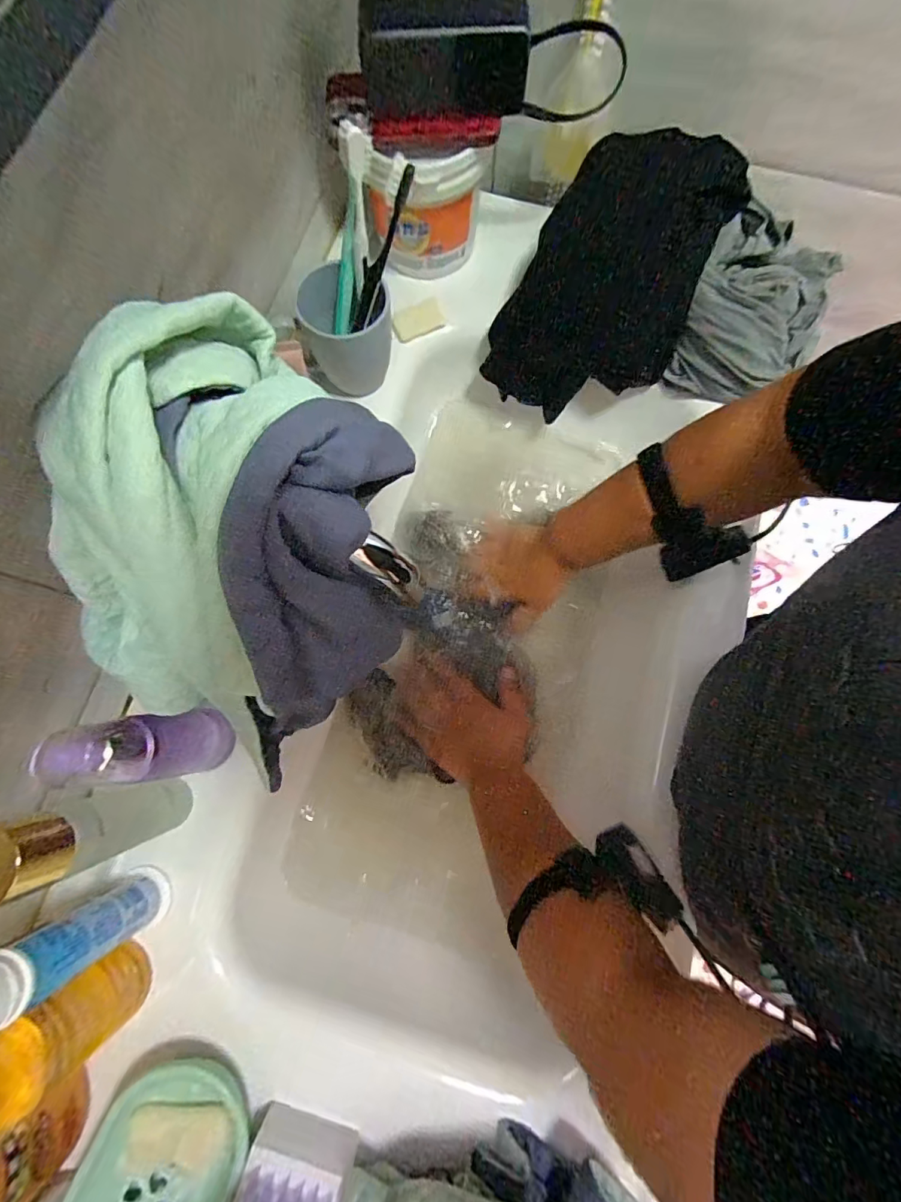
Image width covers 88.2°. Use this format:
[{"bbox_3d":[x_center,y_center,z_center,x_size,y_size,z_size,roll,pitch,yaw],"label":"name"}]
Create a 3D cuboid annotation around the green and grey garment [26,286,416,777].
[{"bbox_3d":[-0.089,-0.038,0.214,0.126,0.110,0.189,3,77,1],"label":"green and grey garment"}]

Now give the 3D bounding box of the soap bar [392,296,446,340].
[{"bbox_3d":[-0.034,-0.302,0.498,0.058,0.005,0.030,-30,123,-12],"label":"soap bar"}]

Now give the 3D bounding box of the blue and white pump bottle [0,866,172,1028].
[{"bbox_3d":[-0.247,0.221,0.294,0.032,0.169,0.037,-34,79,-8],"label":"blue and white pump bottle"}]

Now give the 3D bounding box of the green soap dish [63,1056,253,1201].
[{"bbox_3d":[-0.199,0.397,0.324,0.101,0.042,0.129,20,78,5],"label":"green soap dish"}]

